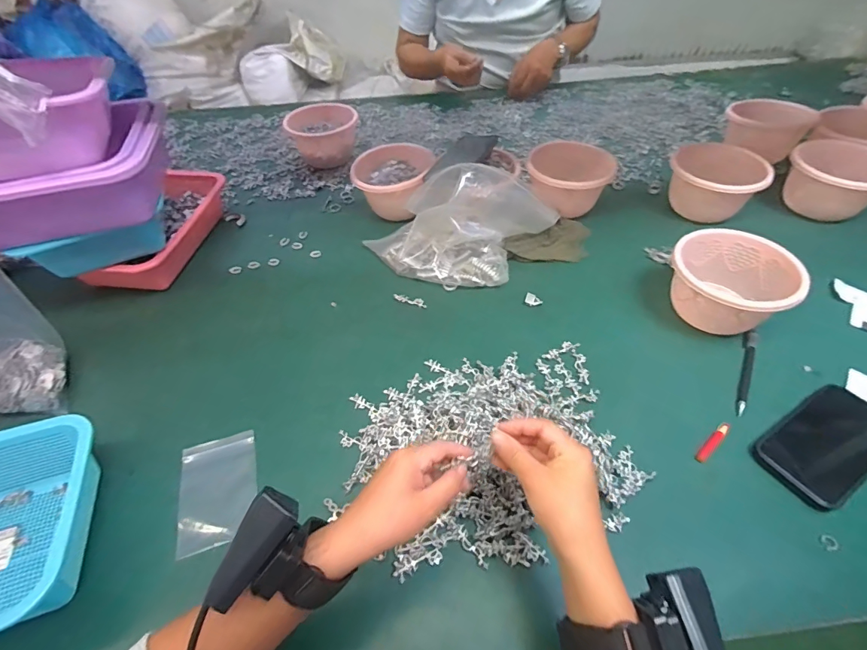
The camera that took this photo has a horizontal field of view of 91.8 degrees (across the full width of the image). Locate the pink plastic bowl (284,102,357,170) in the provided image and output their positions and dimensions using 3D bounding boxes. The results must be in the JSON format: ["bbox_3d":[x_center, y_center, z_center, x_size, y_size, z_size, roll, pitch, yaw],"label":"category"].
[{"bbox_3d":[-0.231,-0.405,0.901,0.132,0.086,0.161,-5,50,-2],"label":"pink plastic bowl"}]

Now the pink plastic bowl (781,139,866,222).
[{"bbox_3d":[0.681,-0.254,0.716,0.145,0.083,0.142,29,57,24],"label":"pink plastic bowl"}]

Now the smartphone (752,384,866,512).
[{"bbox_3d":[0.431,0.127,0.457,0.164,0.013,0.082,-27,54,-19],"label":"smartphone"}]

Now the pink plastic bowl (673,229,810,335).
[{"bbox_3d":[0.392,-0.053,0.566,0.130,0.081,0.141,-36,57,-25],"label":"pink plastic bowl"}]

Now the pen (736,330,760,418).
[{"bbox_3d":[0.396,0.058,0.528,0.014,0.009,0.148,23,54,21],"label":"pen"}]

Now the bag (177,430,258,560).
[{"bbox_3d":[-0.234,0.179,0.459,0.076,0.015,0.116,-15,51,-10],"label":"bag"}]

